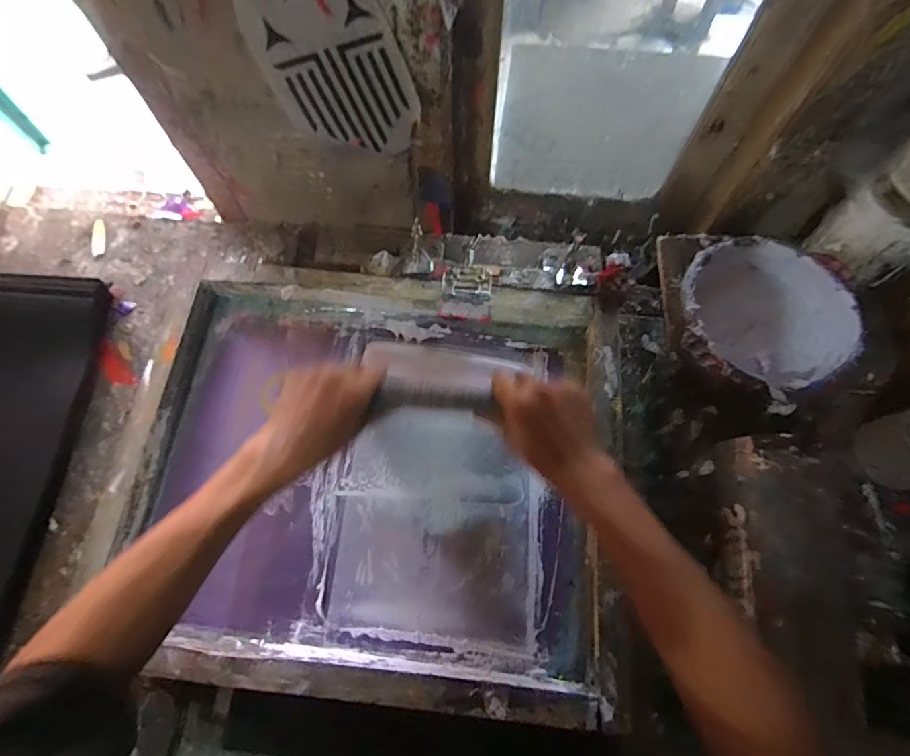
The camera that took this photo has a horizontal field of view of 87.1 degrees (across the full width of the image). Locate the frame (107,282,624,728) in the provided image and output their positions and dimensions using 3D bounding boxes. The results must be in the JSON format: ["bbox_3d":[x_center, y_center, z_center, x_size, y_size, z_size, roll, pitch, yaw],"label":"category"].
[{"bbox_3d":[-0.089,0.110,0.547,0.513,0.054,0.442,4,69,1],"label":"frame"}]

